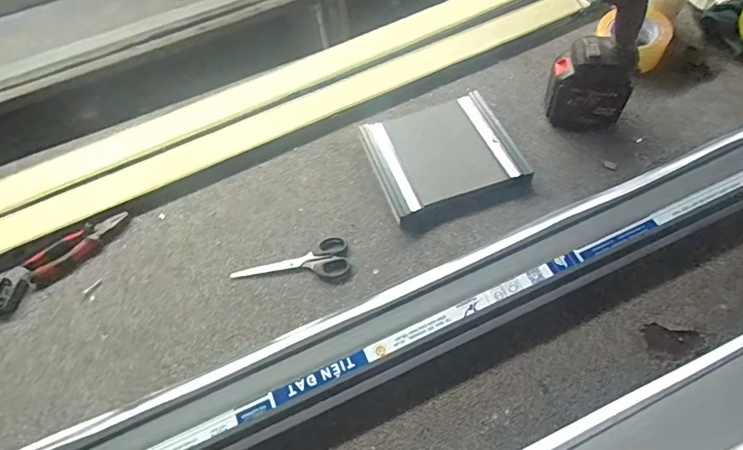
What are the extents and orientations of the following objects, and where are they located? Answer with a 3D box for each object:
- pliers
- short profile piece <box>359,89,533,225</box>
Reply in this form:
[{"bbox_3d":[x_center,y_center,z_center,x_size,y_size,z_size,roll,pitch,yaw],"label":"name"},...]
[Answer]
[{"bbox_3d":[-0.457,0.032,0.699,0.156,0.013,0.054,-38,61,-17],"label":"pliers"},{"bbox_3d":[0.117,-0.120,0.728,0.225,0.026,0.190,-19,58,-6],"label":"short profile piece"}]

